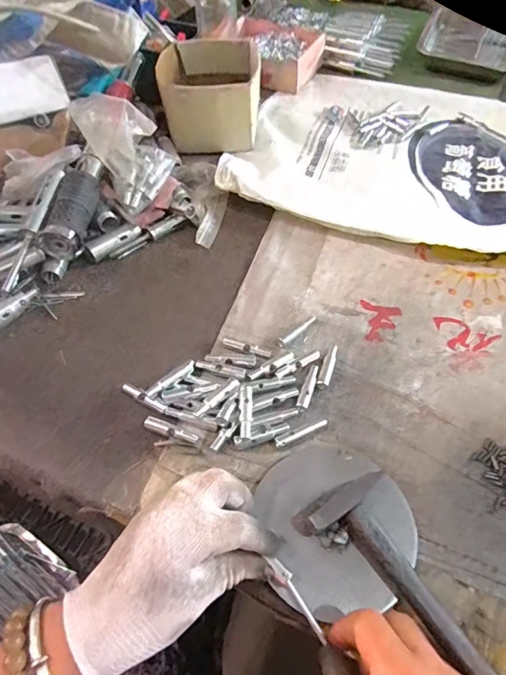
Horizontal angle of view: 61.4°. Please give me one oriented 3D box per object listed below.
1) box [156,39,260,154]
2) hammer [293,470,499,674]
[{"bbox_3d":[-0.066,-0.373,0.658,0.147,0.088,0.177,-1,53,0],"label":"box"},{"bbox_3d":[0.120,0.174,0.307,0.072,0.032,0.179,-37,61,-24],"label":"hammer"}]

